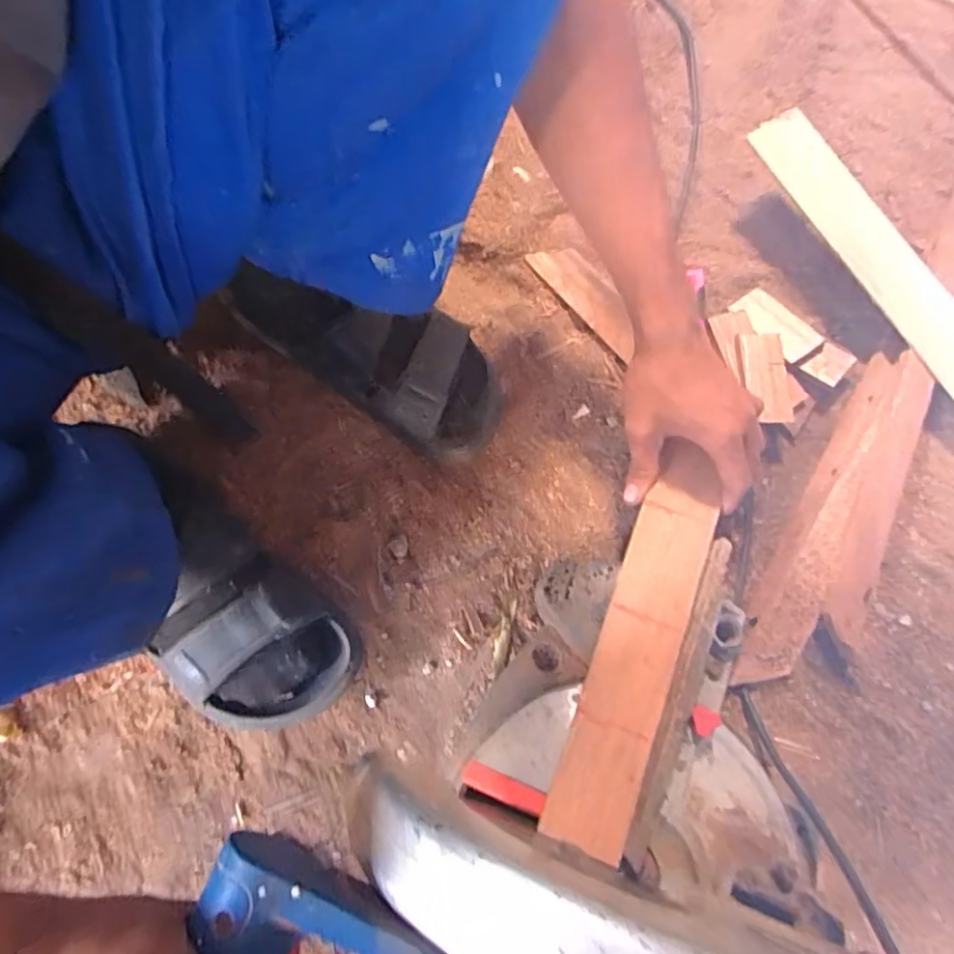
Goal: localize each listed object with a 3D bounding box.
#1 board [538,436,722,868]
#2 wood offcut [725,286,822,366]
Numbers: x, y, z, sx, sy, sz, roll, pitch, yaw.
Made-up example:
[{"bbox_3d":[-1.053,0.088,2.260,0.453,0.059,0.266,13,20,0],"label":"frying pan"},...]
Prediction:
[{"bbox_3d":[0.112,0.111,0.425,0.050,0.020,0.270,20,76,5],"label":"board"},{"bbox_3d":[0.267,-0.137,0.556,0.032,0.010,0.079,-43,64,9],"label":"wood offcut"}]

